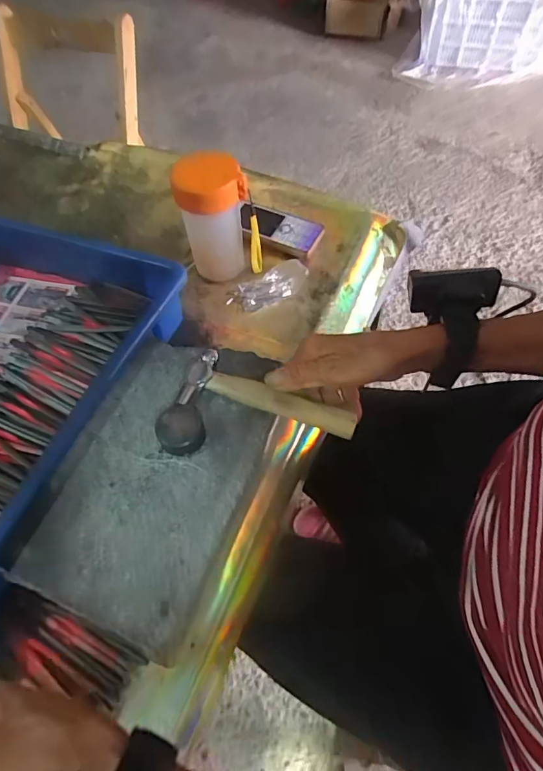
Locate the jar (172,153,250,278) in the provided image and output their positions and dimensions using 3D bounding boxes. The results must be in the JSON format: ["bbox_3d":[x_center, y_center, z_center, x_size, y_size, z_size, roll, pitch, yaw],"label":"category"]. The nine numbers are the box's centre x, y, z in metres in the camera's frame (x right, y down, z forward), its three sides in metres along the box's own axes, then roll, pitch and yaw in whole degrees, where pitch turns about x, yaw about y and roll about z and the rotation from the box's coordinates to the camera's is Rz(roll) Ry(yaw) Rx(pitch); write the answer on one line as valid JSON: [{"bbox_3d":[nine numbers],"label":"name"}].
[{"bbox_3d":[-0.062,-0.179,0.520,0.070,0.134,0.070,-1,58,2],"label":"jar"}]

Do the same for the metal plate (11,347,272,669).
[{"bbox_3d":[-0.091,0.062,0.378,0.142,0.008,0.238,18,61,13],"label":"metal plate"}]

